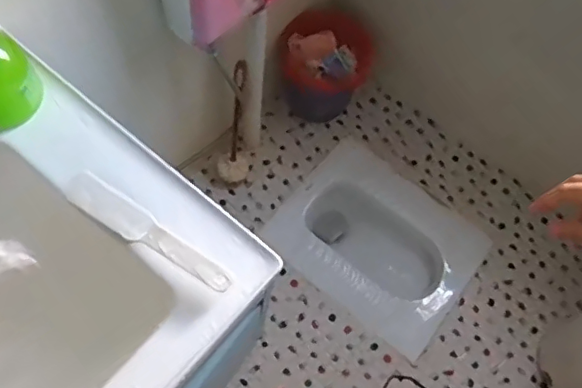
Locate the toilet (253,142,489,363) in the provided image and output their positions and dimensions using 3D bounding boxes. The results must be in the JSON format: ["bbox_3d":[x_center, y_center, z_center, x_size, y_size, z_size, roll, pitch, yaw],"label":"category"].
[{"bbox_3d":[0.232,0.141,1.559,0.515,0.141,0.415,37,68,10],"label":"toilet"}]

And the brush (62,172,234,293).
[{"bbox_3d":[-0.155,0.042,0.601,0.210,0.028,0.037,33,68,9],"label":"brush"}]

